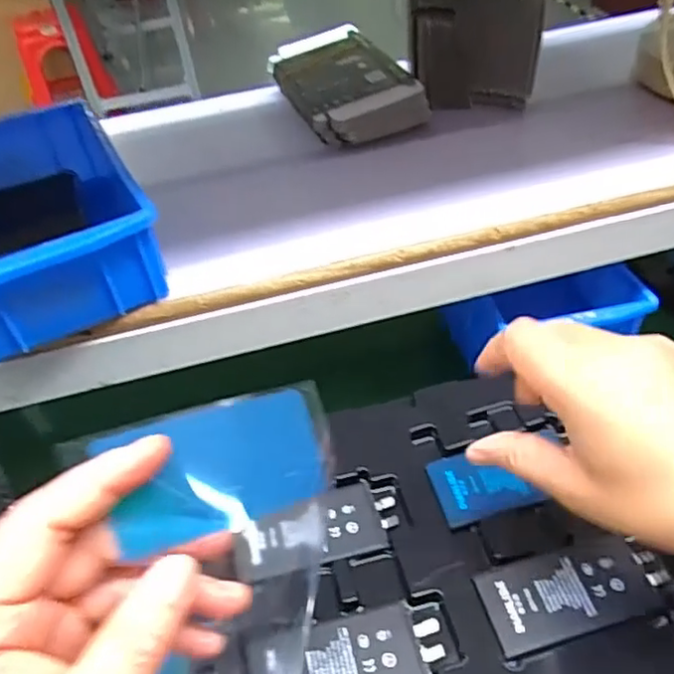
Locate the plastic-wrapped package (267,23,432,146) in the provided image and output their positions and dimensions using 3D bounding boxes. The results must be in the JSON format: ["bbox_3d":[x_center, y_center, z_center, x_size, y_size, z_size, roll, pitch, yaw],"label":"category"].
[{"bbox_3d":[0.002,-0.222,0.546,0.092,0.035,0.178,-17,44,-11],"label":"plastic-wrapped package"}]

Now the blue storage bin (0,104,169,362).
[{"bbox_3d":[-0.205,-0.072,0.408,0.130,0.067,0.194,-25,46,-19],"label":"blue storage bin"}]

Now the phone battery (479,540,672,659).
[{"bbox_3d":[0.118,0.132,0.323,0.084,0.007,0.041,-12,43,-6],"label":"phone battery"}]

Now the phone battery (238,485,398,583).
[{"bbox_3d":[-0.012,0.110,0.356,0.091,0.004,0.041,-10,47,-13],"label":"phone battery"}]

